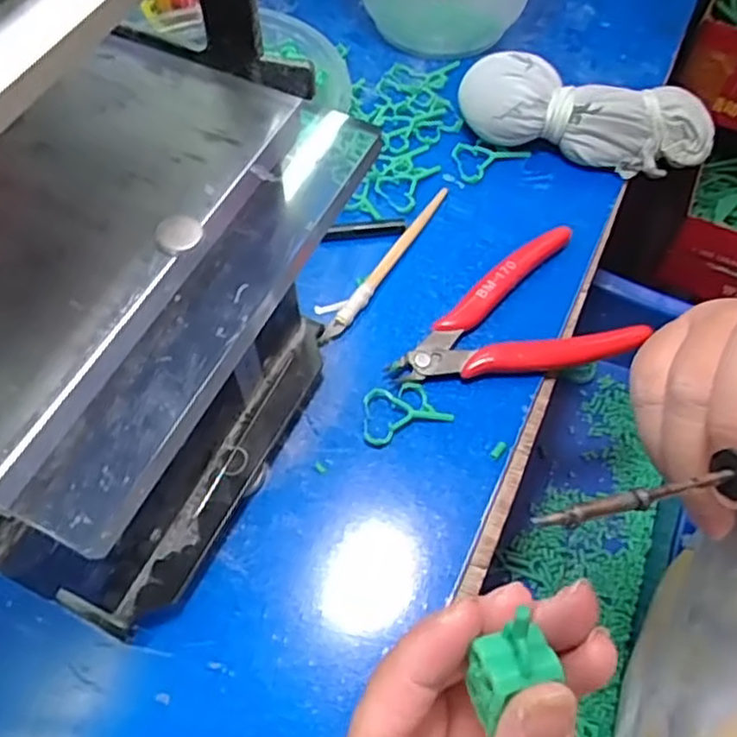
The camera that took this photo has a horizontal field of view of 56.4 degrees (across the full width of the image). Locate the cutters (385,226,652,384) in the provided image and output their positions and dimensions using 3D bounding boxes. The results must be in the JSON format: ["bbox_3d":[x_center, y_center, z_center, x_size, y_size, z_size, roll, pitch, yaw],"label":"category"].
[{"bbox_3d":[0.073,-0.016,0.330,0.117,0.013,0.072,-33,65,-18],"label":"cutters"}]

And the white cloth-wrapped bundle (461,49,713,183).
[{"bbox_3d":[0.121,-0.141,0.384,0.138,0.040,0.047,11,61,6],"label":"white cloth-wrapped bundle"}]

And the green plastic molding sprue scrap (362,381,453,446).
[{"bbox_3d":[0.015,0.019,0.315,0.041,0.006,0.025,-19,62,-11],"label":"green plastic molding sprue scrap"}]

